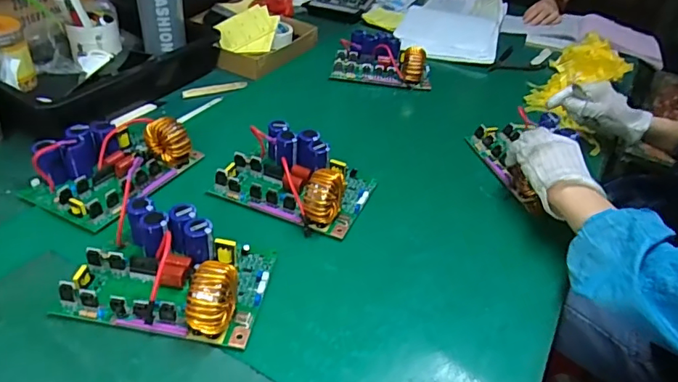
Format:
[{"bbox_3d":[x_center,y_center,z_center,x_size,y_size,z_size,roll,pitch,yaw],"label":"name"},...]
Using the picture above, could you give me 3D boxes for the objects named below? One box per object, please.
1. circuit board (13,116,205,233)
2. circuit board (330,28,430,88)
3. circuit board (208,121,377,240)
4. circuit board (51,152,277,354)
[{"bbox_3d":[-0.295,-0.042,0.649,0.139,0.057,0.195,24,42,21],"label":"circuit board"},{"bbox_3d":[0.088,-0.261,0.971,0.189,0.056,0.115,9,39,4],"label":"circuit board"},{"bbox_3d":[-0.054,-0.025,0.654,0.183,0.063,0.130,20,41,17],"label":"circuit board"},{"bbox_3d":[-0.172,0.078,0.510,0.186,0.060,0.125,8,39,3],"label":"circuit board"}]

